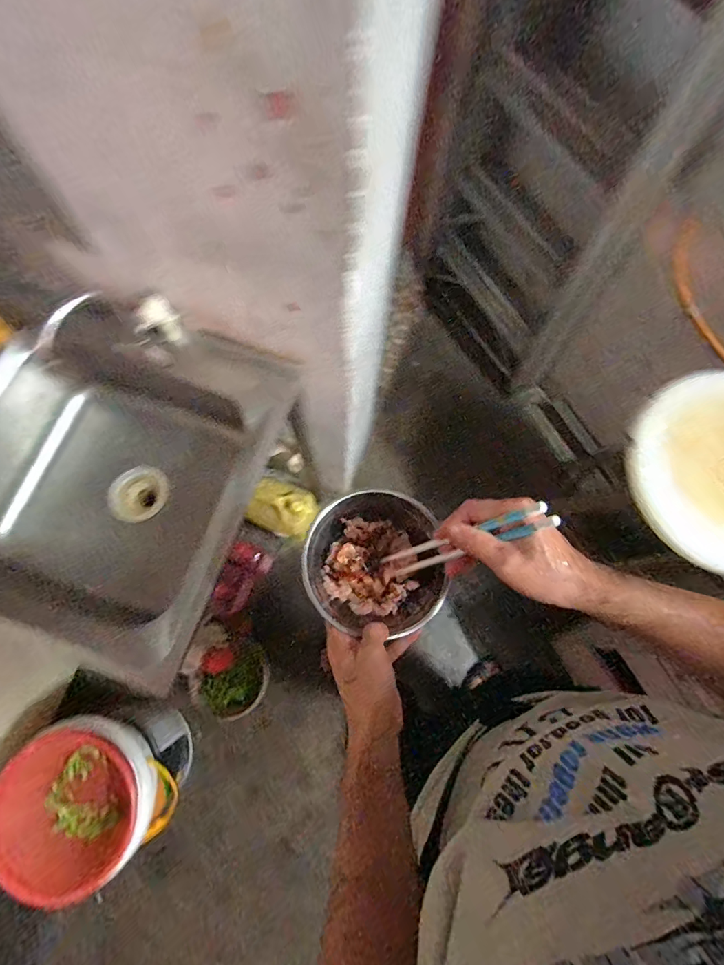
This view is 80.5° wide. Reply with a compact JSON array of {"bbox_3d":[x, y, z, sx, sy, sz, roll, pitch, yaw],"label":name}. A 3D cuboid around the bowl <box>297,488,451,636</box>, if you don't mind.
[{"bbox_3d":[0.015,0.087,0.504,0.156,0.063,0.162,1,74,-2],"label":"bowl"}]

